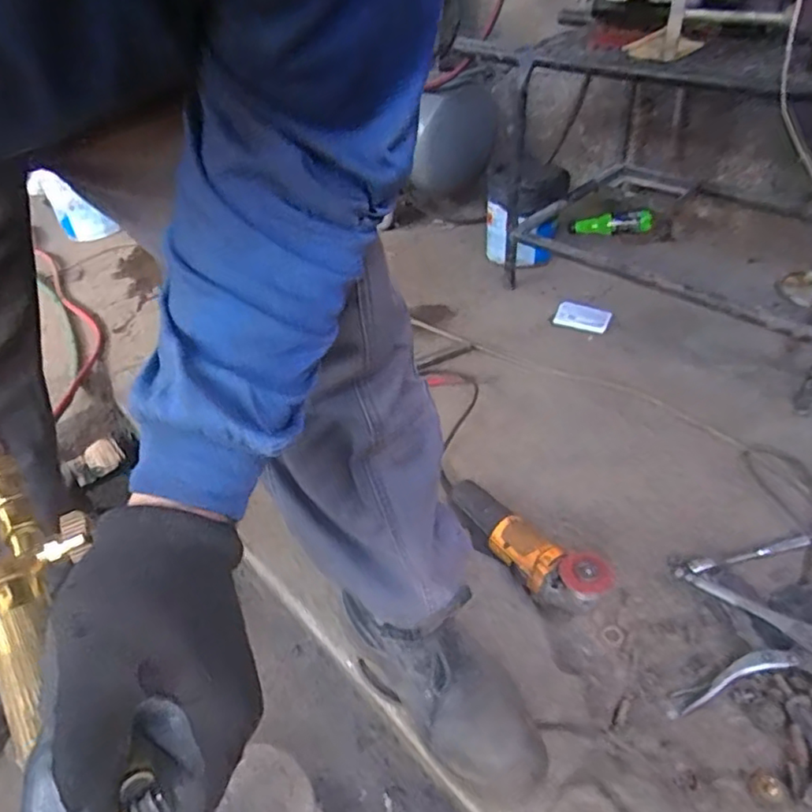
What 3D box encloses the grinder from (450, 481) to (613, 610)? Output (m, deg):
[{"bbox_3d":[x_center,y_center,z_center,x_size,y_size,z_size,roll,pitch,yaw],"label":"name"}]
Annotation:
[{"bbox_3d":[0.151,0.181,0.816,0.067,0.097,0.266,-31,47,-28],"label":"grinder"}]

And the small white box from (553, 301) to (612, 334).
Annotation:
[{"bbox_3d":[0.372,-0.189,1.283,0.111,0.017,0.060,21,72,29],"label":"small white box"}]

